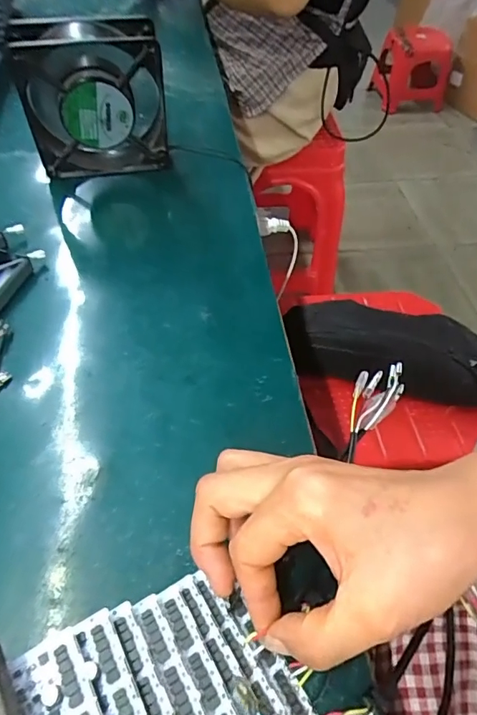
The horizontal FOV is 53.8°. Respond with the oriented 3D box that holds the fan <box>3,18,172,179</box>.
[{"bbox_3d":[-0.126,-0.223,0.416,0.116,0.116,0.047,-9,53,-10],"label":"fan"}]

